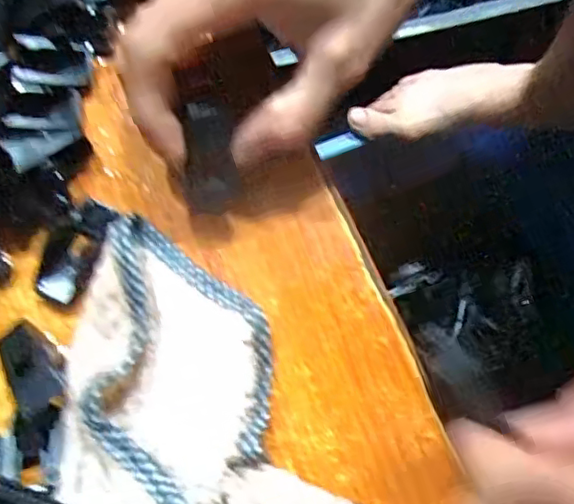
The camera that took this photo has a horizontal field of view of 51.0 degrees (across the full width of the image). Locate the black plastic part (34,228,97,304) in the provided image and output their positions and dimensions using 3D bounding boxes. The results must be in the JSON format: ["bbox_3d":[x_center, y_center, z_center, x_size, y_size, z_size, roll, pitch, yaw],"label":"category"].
[{"bbox_3d":[-0.086,0.005,0.233,0.020,0.004,0.029,16,78,5],"label":"black plastic part"}]

